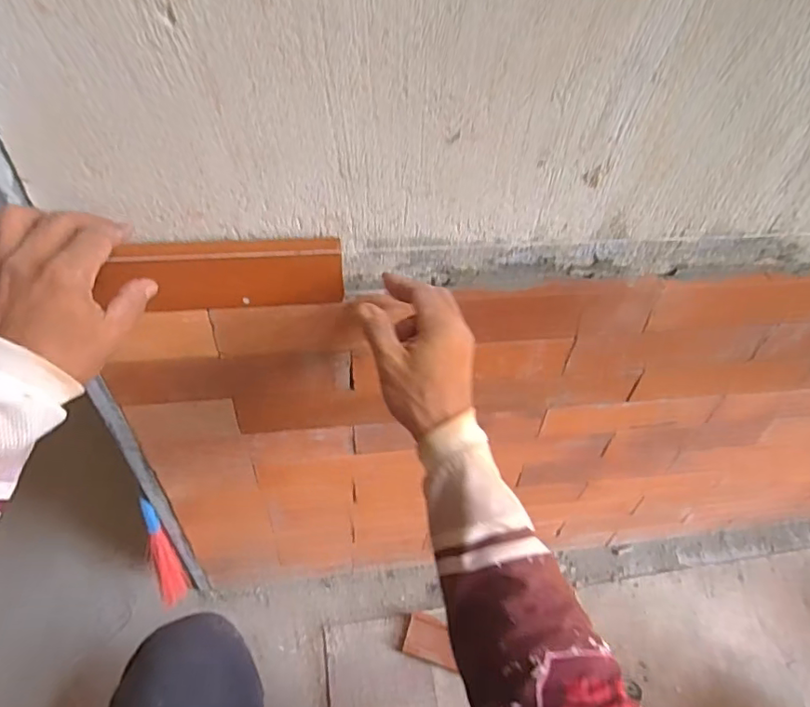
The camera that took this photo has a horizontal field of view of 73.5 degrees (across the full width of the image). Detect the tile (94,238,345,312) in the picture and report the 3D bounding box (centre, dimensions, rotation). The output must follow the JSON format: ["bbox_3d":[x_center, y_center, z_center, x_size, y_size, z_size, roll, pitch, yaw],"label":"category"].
[{"bbox_3d":[-0.146,-0.065,0.455,0.186,0.065,0.018,-3,47,-10],"label":"tile"}]

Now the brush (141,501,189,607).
[{"bbox_3d":[-0.324,0.263,0.727,0.031,0.175,0.026,-11,27,-15],"label":"brush"}]

